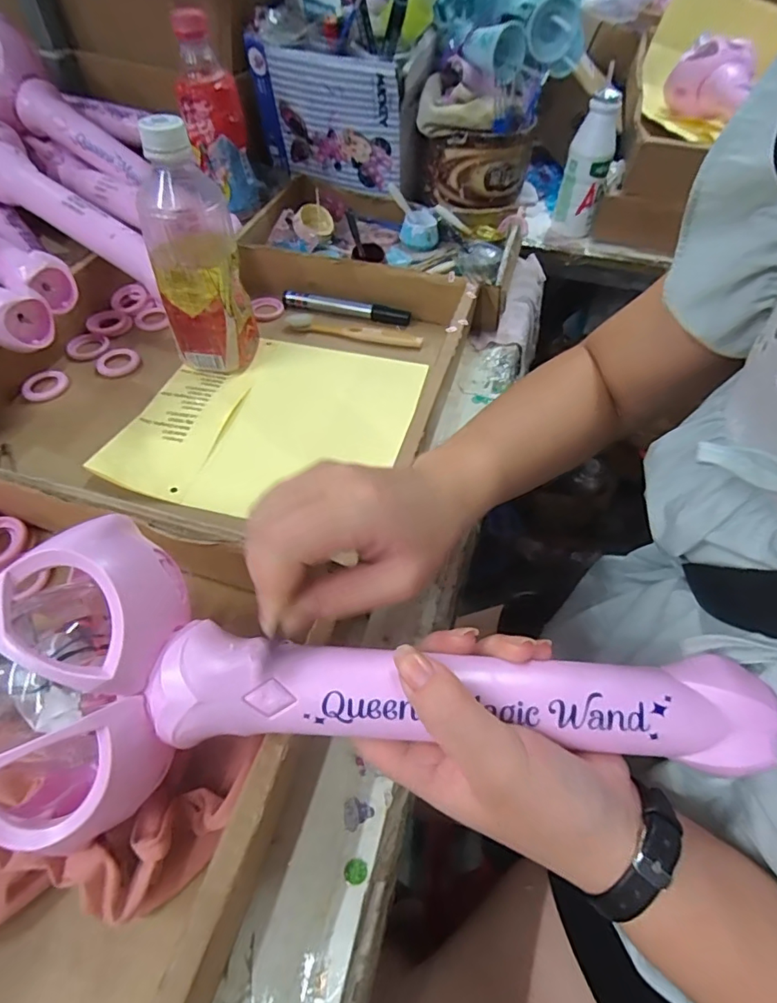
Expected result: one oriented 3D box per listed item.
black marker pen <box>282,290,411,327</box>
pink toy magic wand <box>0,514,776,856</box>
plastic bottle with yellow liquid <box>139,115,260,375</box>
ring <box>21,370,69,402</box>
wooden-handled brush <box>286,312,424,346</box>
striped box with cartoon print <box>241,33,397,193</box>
[{"bbox_3d":[-0.045,-0.203,0.525,0.136,0.012,0.017,12,53,6],"label":"black marker pen"},{"bbox_3d":[0.000,0.080,0.211,0.309,0.066,0.113,4,53,-3],"label":"pink toy magic wand"},{"bbox_3d":[-0.158,-0.199,0.410,0.066,0.183,0.078,-14,55,-14],"label":"plastic bottle with yellow liquid"},{"bbox_3d":[-0.304,-0.102,0.446,0.030,0.009,0.037,29,56,18],"label":"ring"},{"bbox_3d":[-0.035,-0.173,0.505,0.137,0.009,0.024,10,53,4],"label":"wooden-handled brush"},{"bbox_3d":[-0.072,-0.437,0.581,0.171,0.130,0.030,15,54,11],"label":"striped box with cartoon print"}]

